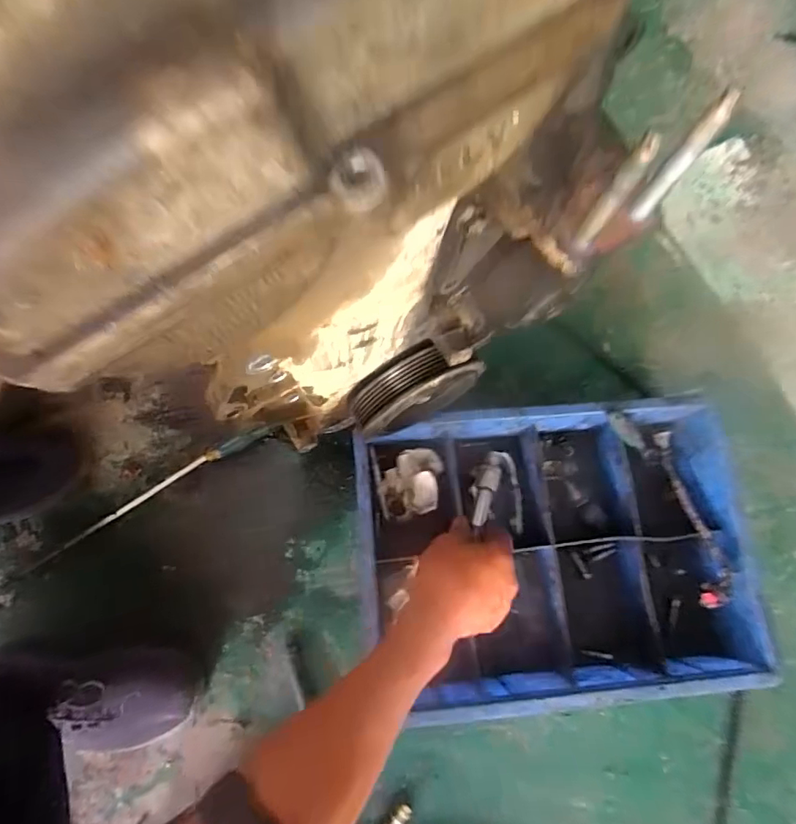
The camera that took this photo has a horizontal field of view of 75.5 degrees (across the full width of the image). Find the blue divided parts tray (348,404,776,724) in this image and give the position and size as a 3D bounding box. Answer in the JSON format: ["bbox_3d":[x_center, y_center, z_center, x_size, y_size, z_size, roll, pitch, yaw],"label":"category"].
[{"bbox_3d":[0.179,0.159,0.607,0.442,0.102,0.318,-4,76,-3],"label":"blue divided parts tray"}]

